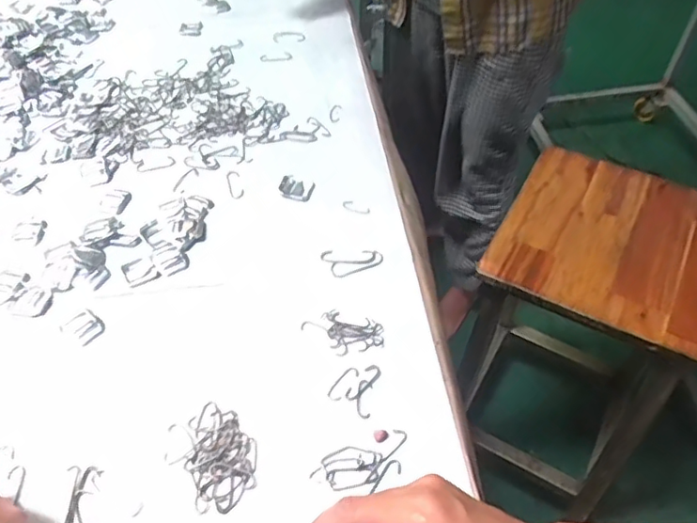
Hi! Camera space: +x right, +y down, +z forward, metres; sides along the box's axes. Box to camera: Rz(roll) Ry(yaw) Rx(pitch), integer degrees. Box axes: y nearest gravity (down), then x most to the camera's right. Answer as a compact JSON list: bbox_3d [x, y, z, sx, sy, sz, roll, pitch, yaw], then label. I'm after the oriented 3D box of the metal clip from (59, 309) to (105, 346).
[{"bbox_3d":[-0.238,0.058,0.524,0.034,0.004,0.028,31,58,25],"label":"metal clip"}]

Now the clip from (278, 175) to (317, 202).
[{"bbox_3d":[-0.057,-0.080,0.630,0.037,0.005,0.029,17,53,16],"label":"clip"}]

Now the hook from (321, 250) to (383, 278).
[{"bbox_3d":[0.002,0.001,0.557,0.059,0.004,0.033,5,51,7],"label":"hook"}]

